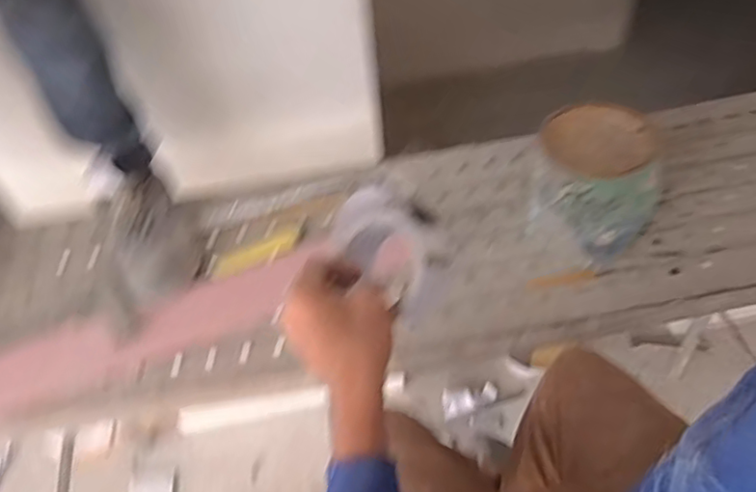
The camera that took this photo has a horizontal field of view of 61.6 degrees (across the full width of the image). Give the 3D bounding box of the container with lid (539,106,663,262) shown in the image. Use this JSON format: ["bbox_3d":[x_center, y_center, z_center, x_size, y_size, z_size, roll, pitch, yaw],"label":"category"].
[{"bbox_3d":[0.318,-0.083,0.949,0.158,0.207,0.147,-3,51,3],"label":"container with lid"}]

